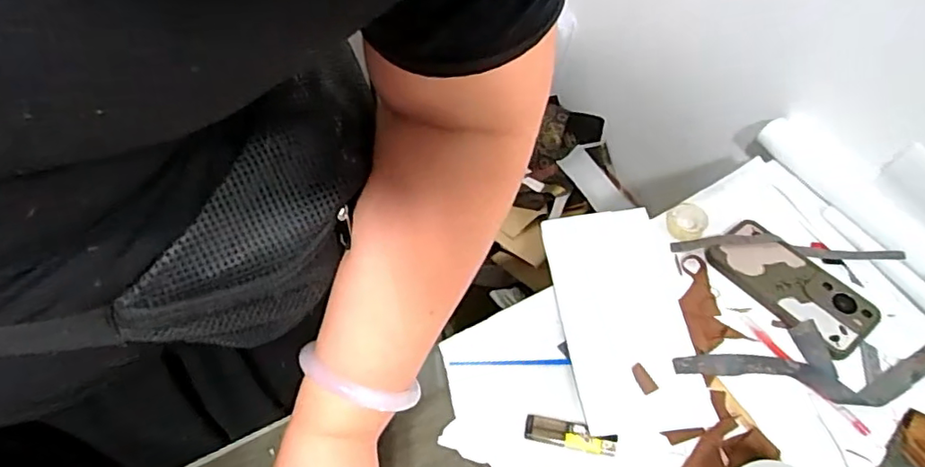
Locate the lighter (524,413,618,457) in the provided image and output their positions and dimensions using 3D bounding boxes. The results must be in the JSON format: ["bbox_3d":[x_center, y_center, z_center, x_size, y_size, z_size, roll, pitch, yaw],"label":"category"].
[{"bbox_3d":[0.097,0.182,0.541,0.081,0.007,0.021,12,54,9],"label":"lighter"}]

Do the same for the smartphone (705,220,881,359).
[{"bbox_3d":[0.344,0.049,0.626,0.089,0.015,0.161,-34,60,-22],"label":"smartphone"}]

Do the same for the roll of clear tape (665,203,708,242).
[{"bbox_3d":[0.254,-0.014,0.678,0.043,0.011,0.050,3,54,2],"label":"roll of clear tape"}]

